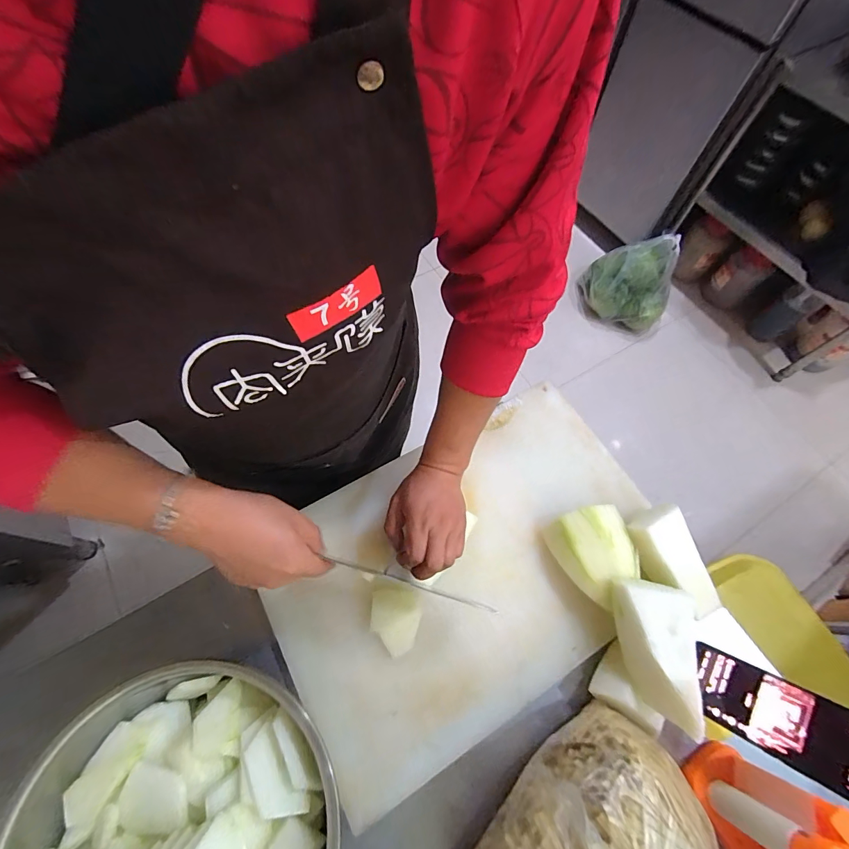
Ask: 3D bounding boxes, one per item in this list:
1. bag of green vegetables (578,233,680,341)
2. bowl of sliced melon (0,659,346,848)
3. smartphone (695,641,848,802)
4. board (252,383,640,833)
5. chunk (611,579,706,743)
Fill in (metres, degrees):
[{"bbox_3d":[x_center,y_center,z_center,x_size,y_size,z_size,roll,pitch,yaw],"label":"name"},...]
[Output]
[{"bbox_3d":[0.856,-0.582,1.639,0.362,0.308,0.220,41,70,15],"label":"bag of green vegetables"},{"bbox_3d":[-0.229,0.388,0.374,0.285,0.093,0.268,1,65,-2],"label":"bowl of sliced melon"},{"bbox_3d":[0.367,0.305,0.417,0.010,0.150,0.073,48,69,-28],"label":"smartphone"},{"bbox_3d":[0.069,0.190,0.529,0.507,0.030,0.360,-27,69,-14],"label":"board"},{"bbox_3d":[0.274,0.248,0.440,0.091,0.050,0.146,-2,65,-4],"label":"chunk"}]

